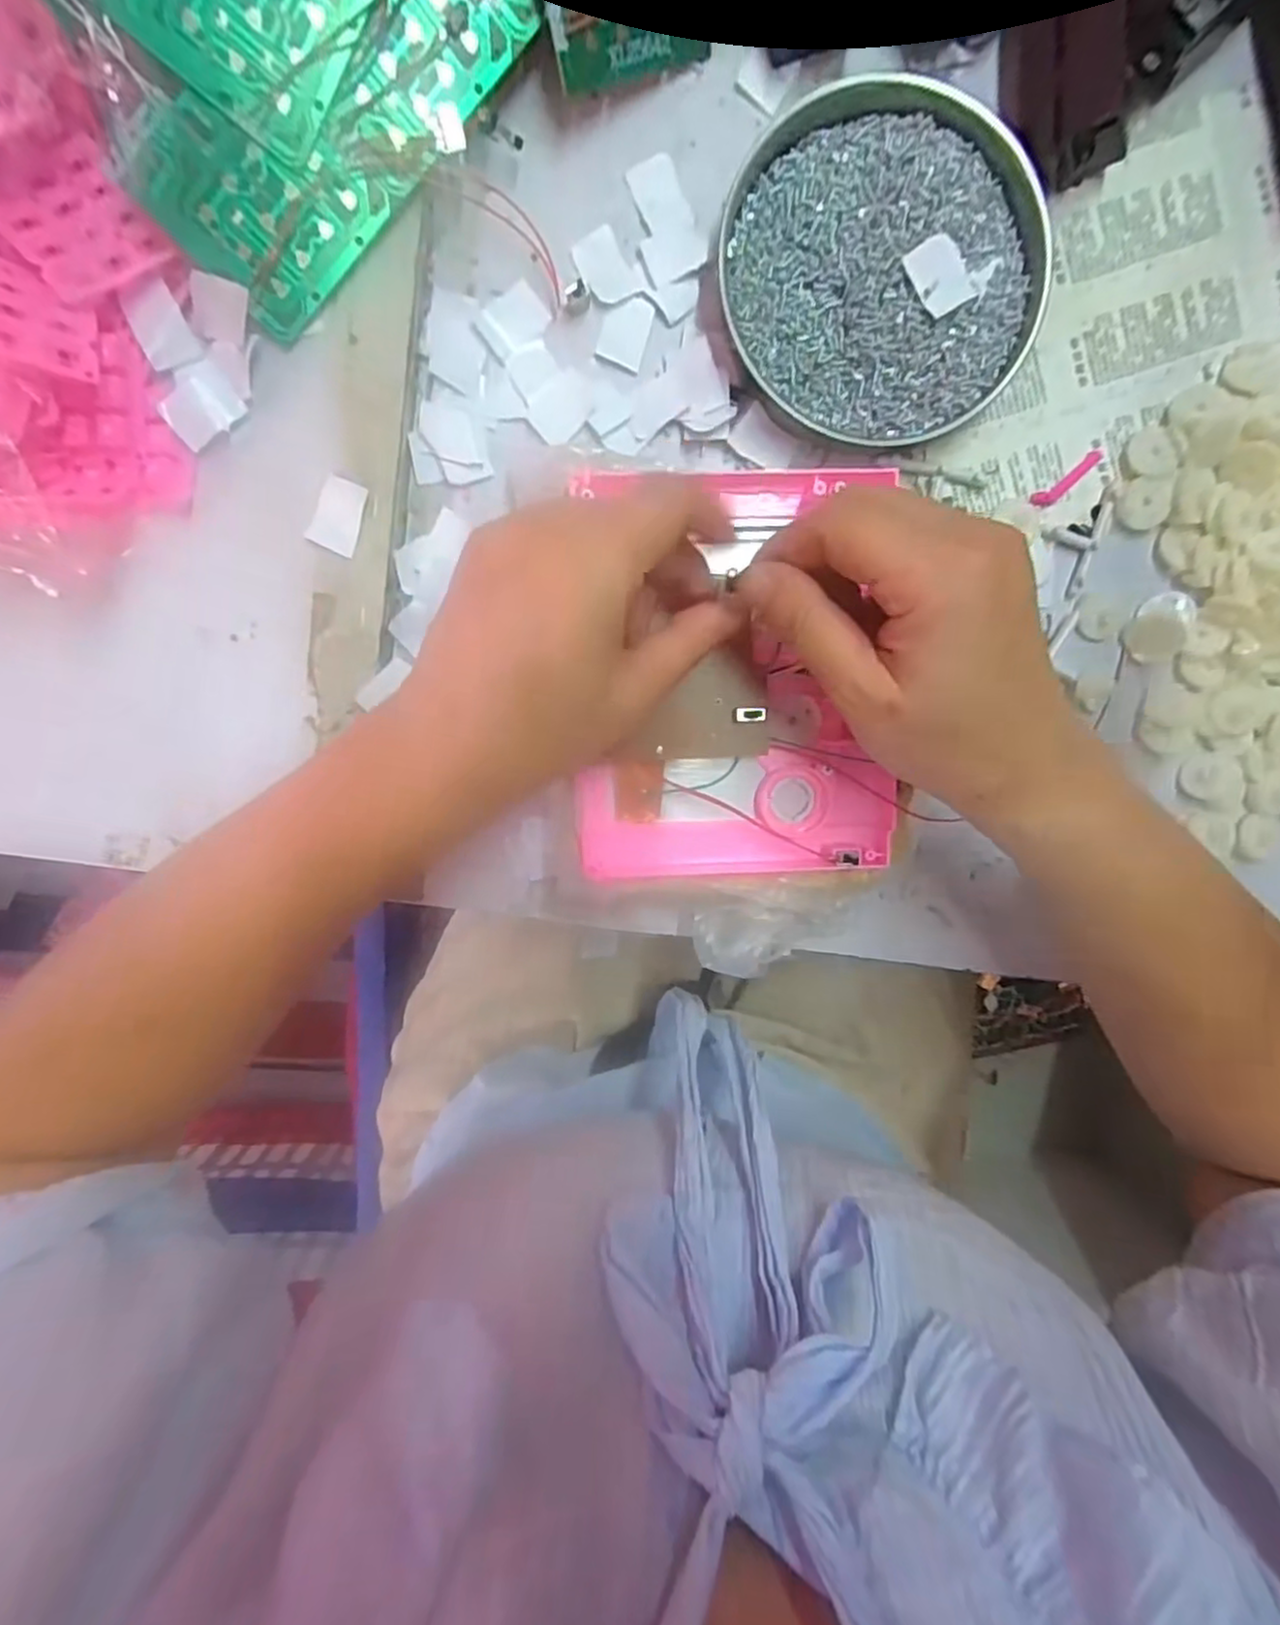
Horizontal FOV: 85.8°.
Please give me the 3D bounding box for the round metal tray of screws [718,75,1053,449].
[{"bbox_3d":[0.102,-0.230,0.296,0.133,0.021,0.130,0,97,-3],"label":"round metal tray of screws"}]

